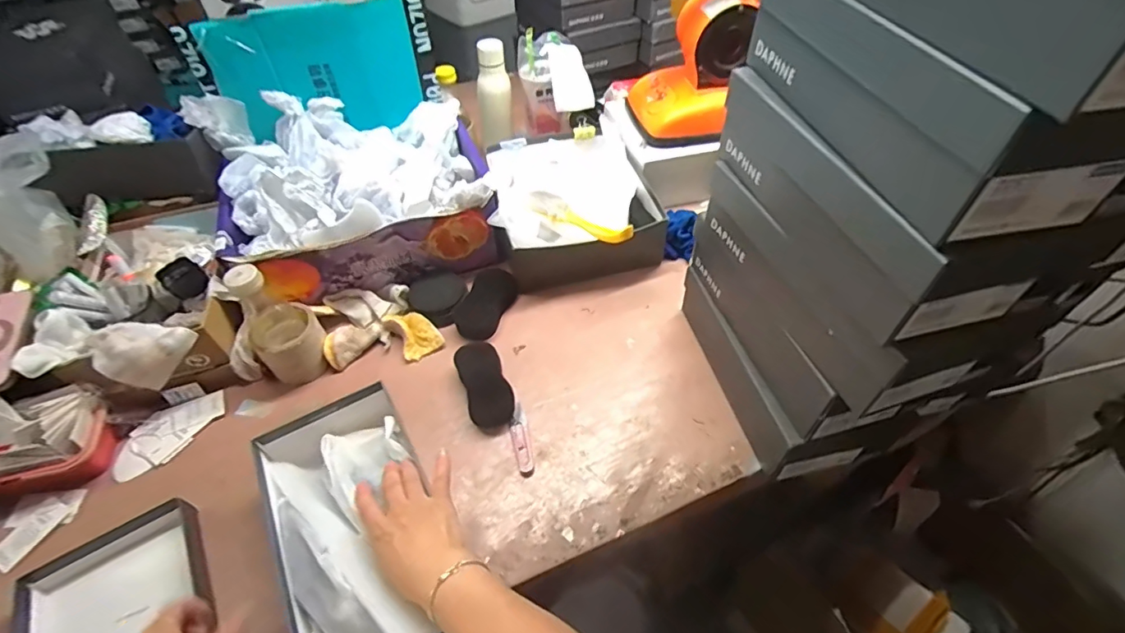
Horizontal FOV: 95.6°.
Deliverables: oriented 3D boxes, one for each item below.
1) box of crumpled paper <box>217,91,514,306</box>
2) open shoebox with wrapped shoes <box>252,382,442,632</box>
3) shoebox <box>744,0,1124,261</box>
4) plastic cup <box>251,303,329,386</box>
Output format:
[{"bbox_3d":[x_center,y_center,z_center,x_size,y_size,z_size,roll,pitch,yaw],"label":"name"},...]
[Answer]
[{"bbox_3d":[-0.326,-0.198,0.834,0.391,0.189,0.265,-15,51,-10],"label":"box of crumpled paper"},{"bbox_3d":[-0.226,0.234,0.541,0.158,0.091,0.302,-19,47,-14],"label":"open shoebox with wrapped shoes"},{"bbox_3d":[0.280,-0.187,0.400,0.149,0.096,0.307,-11,50,-7],"label":"shoebox"},{"bbox_3d":[-0.379,0.043,0.725,0.086,0.088,0.071,-35,57,-24],"label":"plastic cup"}]

